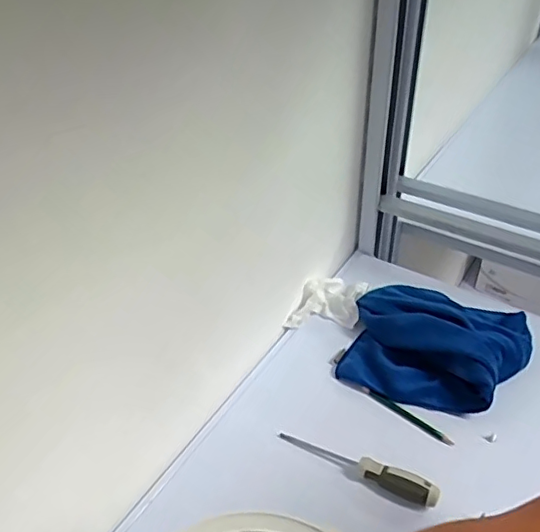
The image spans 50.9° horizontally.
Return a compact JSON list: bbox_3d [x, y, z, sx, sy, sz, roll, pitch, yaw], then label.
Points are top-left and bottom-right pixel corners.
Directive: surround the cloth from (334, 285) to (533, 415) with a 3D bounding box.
[{"bbox_3d":[0.227,0.093,0.764,0.232,0.071,0.204,12,43,17],"label":"cloth"}]

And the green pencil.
[{"bbox_3d":[0.169,0.185,0.704,0.123,0.007,0.011,27,50,31],"label":"green pencil"}]

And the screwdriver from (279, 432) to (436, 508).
[{"bbox_3d":[0.097,0.221,0.642,0.187,0.030,0.022,21,46,26],"label":"screwdriver"}]

